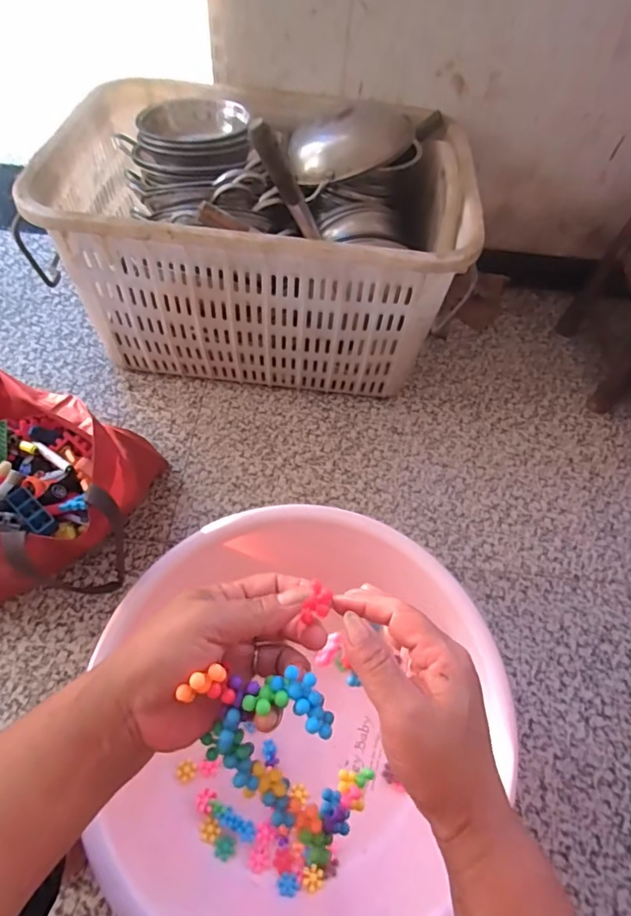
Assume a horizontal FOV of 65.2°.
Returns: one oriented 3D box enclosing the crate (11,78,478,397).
[{"bbox_3d":[-0.092,-0.401,0.967,0.691,0.377,0.475,9,57,1],"label":"crate"}]

